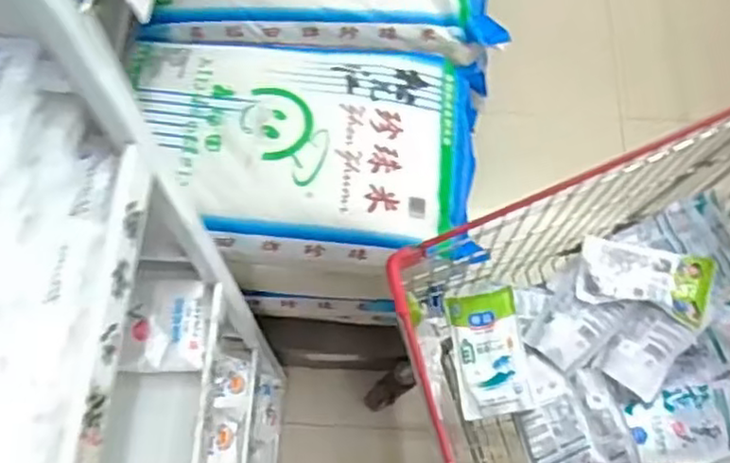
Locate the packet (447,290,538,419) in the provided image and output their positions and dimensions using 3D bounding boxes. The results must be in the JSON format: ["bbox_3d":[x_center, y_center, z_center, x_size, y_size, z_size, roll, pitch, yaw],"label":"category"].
[{"bbox_3d":[0.189,0.183,1.077,0.105,0.022,0.189,-14,66,15],"label":"packet"}]

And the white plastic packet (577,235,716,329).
[{"bbox_3d":[0.421,0.072,1.063,0.182,0.020,0.113,11,61,20],"label":"white plastic packet"}]

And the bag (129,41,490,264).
[{"bbox_3d":[-0.080,-0.134,1.090,0.527,0.118,0.366,0,66,0],"label":"bag"}]

